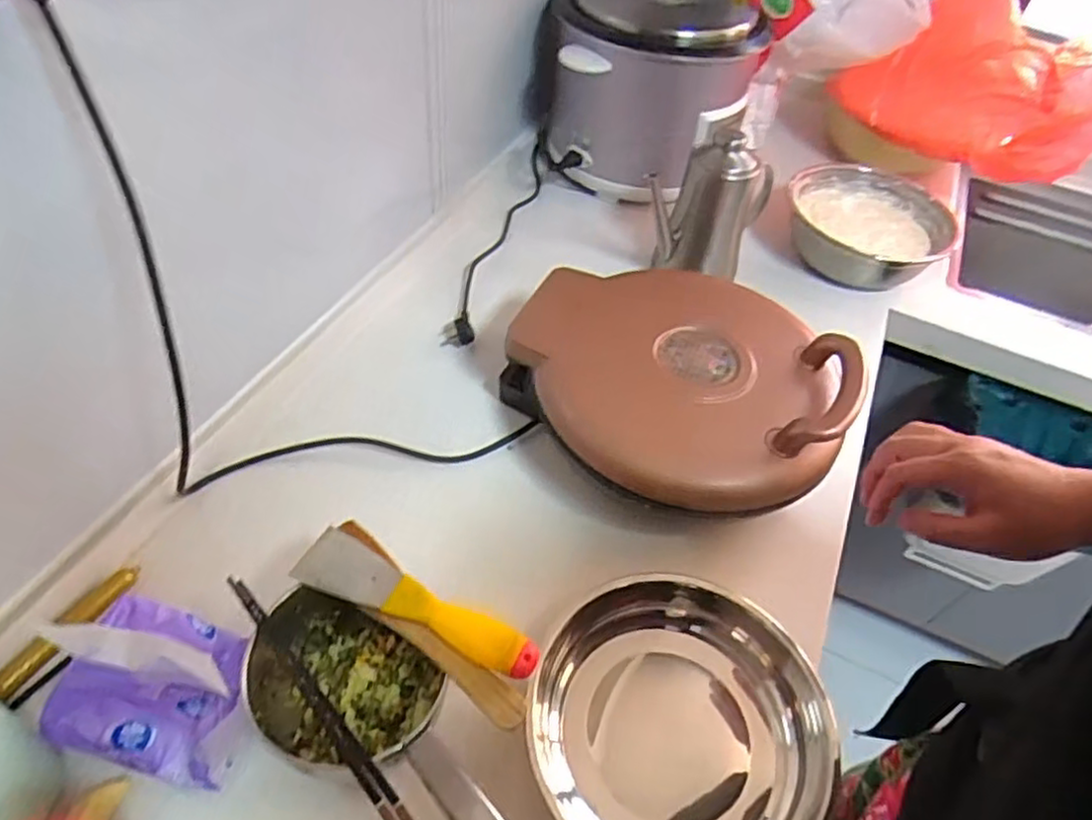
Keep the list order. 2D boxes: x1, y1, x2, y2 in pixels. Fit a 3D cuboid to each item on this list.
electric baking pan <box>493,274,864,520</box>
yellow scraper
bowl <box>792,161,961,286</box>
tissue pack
[{"bbox_3d":[0.135,-0.031,0.713,0.337,0.124,0.316,27,51,16],"label":"electric baking pan"},{"bbox_3d":[-0.099,0.145,0.502,0.195,0.025,0.044,27,51,16],"label":"yellow scraper"},{"bbox_3d":[0.455,-0.266,0.988,0.209,0.078,0.221,3,49,-4],"label":"bowl"},{"bbox_3d":[-0.275,0.193,0.493,0.135,0.103,0.106,15,49,6],"label":"tissue pack"}]

